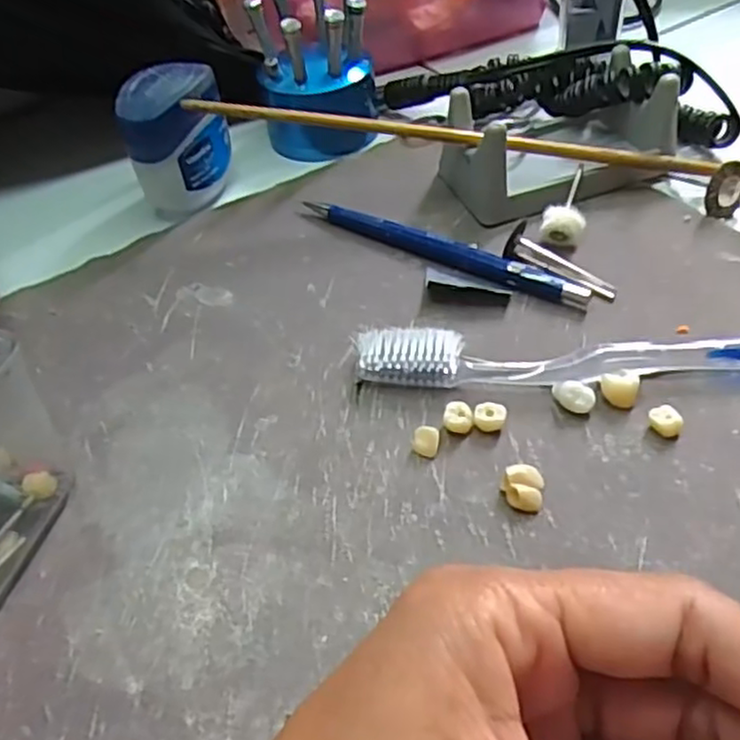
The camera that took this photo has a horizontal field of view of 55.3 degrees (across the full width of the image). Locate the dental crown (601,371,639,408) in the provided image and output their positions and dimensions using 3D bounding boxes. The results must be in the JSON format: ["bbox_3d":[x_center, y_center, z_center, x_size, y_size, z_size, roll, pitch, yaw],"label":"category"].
[{"bbox_3d":[0.083,0.006,0.235,0.012,0.009,0.009,12,50,18],"label":"dental crown"}]

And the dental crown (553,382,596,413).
[{"bbox_3d":[0.068,0.010,0.234,0.014,0.008,0.008,12,50,18],"label":"dental crown"}]

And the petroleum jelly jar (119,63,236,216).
[{"bbox_3d":[-0.091,-0.108,0.330,0.039,0.060,0.054,18,52,22],"label":"petroleum jelly jar"}]

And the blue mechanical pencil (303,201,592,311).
[{"bbox_3d":[0.027,-0.051,0.296,0.132,0.007,0.012,24,54,26],"label":"blue mechanical pencil"}]

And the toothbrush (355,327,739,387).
[{"bbox_3d":[0.089,-0.003,0.240,0.186,0.013,0.018,1,47,8],"label":"toothbrush"}]

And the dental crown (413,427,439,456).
[{"bbox_3d":[0.018,0.023,0.229,0.008,0.006,0.010,1,47,8],"label":"dental crown"}]

